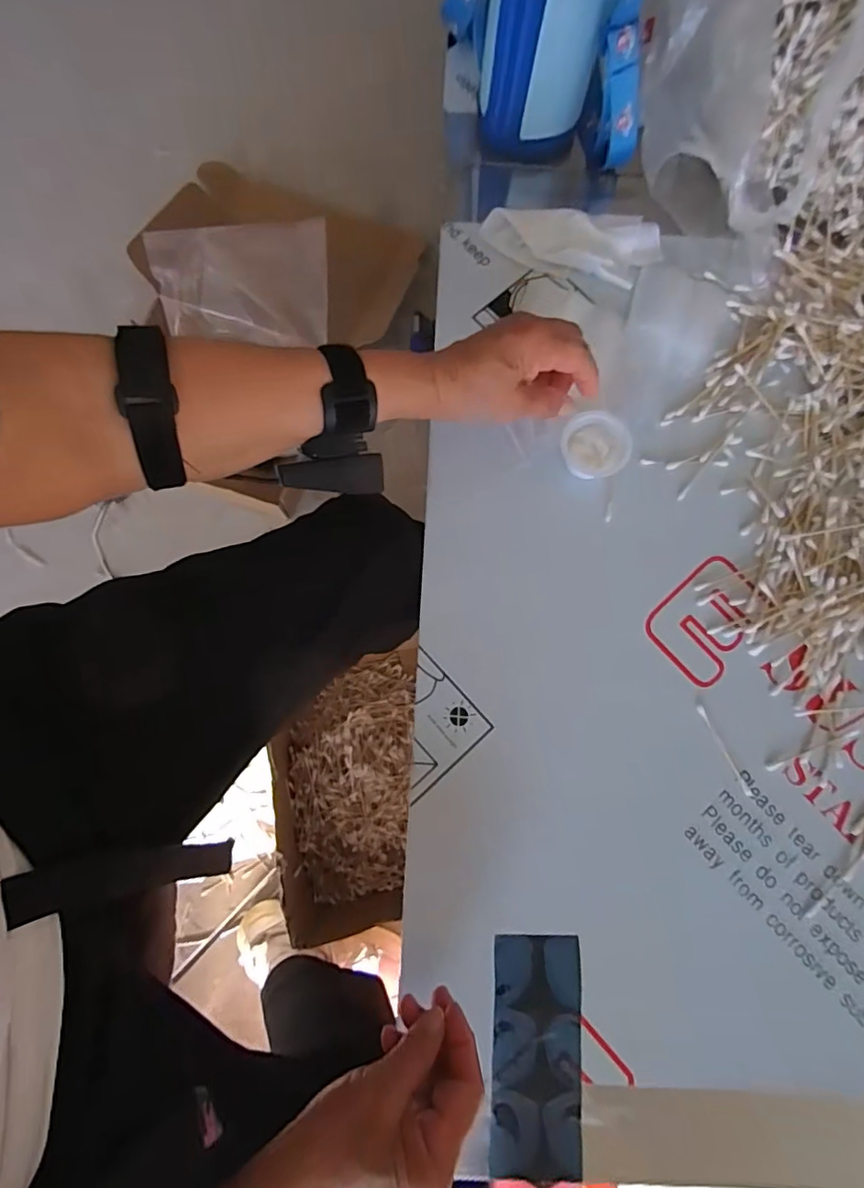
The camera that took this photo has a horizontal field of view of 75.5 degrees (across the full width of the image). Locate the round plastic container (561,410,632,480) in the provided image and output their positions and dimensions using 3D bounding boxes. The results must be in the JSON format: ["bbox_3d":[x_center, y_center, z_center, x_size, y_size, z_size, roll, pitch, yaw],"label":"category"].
[{"bbox_3d":[0.131,-0.118,0.448,0.053,0.025,0.049,0,79,-1],"label":"round plastic container"}]

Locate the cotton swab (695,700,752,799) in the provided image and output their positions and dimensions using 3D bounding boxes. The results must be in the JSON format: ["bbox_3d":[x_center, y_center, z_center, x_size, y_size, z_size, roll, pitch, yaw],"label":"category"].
[{"bbox_3d":[0.219,0.116,0.418,0.006,0.004,0.077,-26,80,-3],"label":"cotton swab"}]

